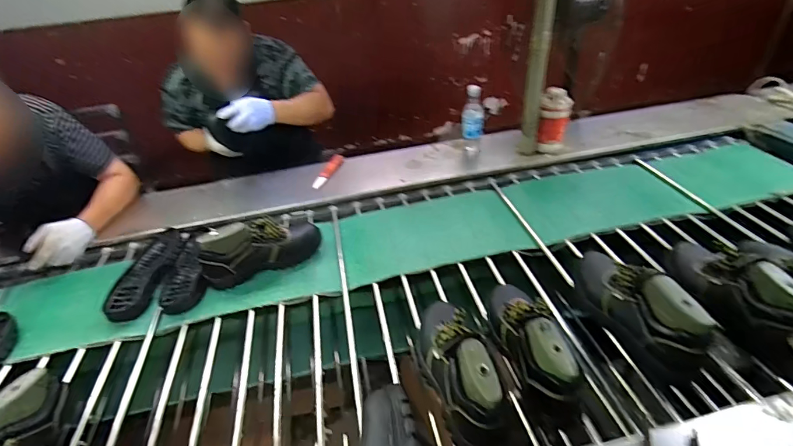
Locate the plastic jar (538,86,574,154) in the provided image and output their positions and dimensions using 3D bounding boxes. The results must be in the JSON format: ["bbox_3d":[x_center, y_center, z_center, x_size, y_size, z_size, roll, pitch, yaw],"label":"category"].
[{"bbox_3d":[0.500,-0.320,1.334,0.086,0.200,0.071,18,43,28],"label":"plastic jar"}]

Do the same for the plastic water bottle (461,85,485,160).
[{"bbox_3d":[0.256,-0.321,1.405,0.073,0.245,0.072,4,38,12],"label":"plastic water bottle"}]

